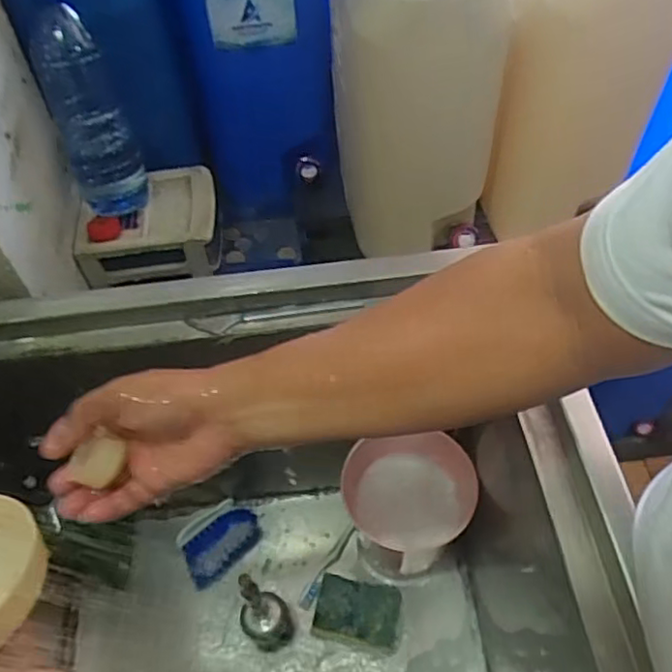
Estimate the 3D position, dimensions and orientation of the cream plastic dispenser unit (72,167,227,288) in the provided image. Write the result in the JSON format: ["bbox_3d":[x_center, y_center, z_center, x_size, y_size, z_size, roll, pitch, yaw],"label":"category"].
[{"bbox_3d":[-0.232,-0.139,0.803,0.168,0.065,0.130,-10,54,-5],"label":"cream plastic dispenser unit"}]

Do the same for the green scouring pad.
[{"bbox_3d":[0.026,0.337,0.780,0.104,0.035,0.077,9,55,9],"label":"green scouring pad"}]

